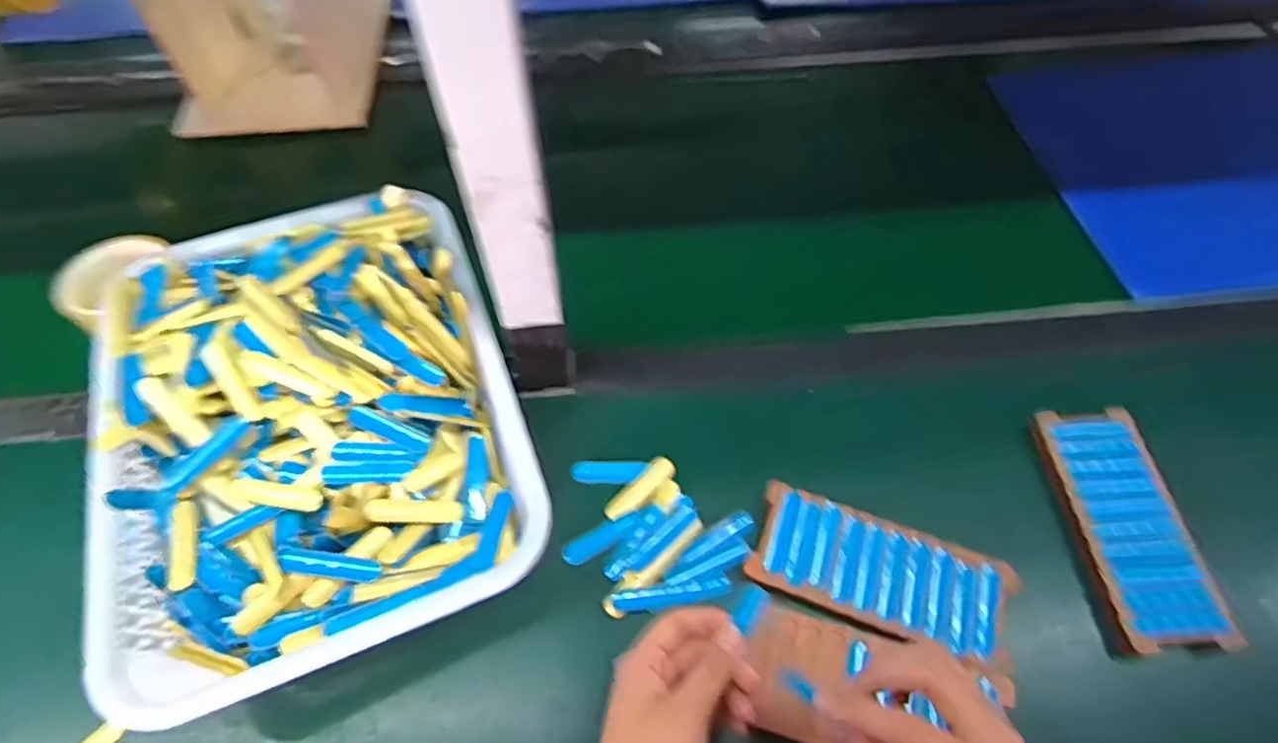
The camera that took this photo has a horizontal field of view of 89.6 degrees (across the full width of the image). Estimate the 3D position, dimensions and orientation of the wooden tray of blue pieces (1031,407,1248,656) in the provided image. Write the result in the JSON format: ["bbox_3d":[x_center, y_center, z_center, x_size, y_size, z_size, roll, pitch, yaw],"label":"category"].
[{"bbox_3d":[0.354,0.108,0.466,0.076,0.017,0.170,-1,60,-1],"label":"wooden tray of blue pieces"}]

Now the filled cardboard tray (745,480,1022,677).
[{"bbox_3d":[0.169,0.142,0.452,0.171,0.019,0.071,20,61,11],"label":"filled cardboard tray"}]

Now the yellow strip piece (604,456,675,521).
[{"bbox_3d":[0.001,0.089,0.490,0.063,0.007,0.020,-39,67,-21],"label":"yellow strip piece"}]

